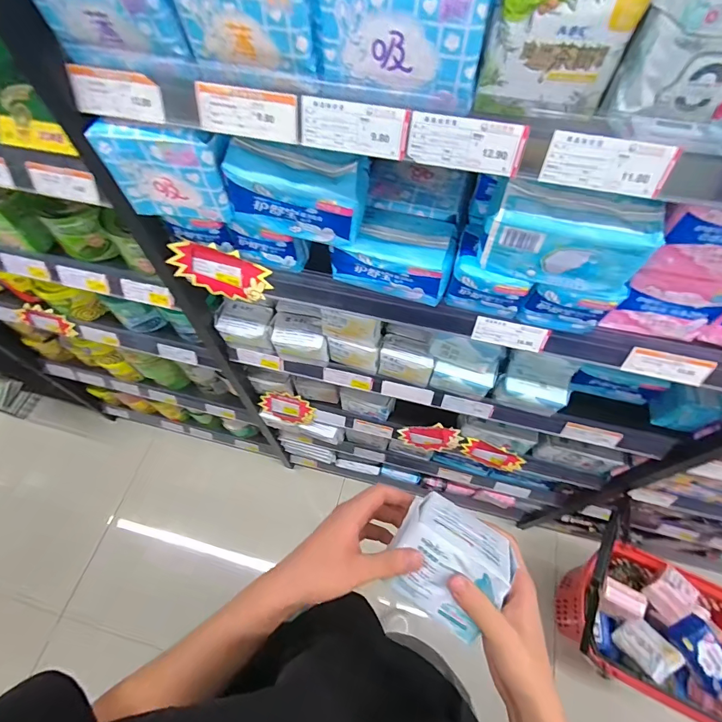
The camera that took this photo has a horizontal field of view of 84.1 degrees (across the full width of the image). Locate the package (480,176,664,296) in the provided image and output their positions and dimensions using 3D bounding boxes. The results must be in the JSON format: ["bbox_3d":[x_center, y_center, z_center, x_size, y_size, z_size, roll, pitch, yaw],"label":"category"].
[{"bbox_3d":[0.212,-0.126,0.422,0.153,0.091,0.052,12,62,7],"label":"package"}]

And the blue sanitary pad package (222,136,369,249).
[{"bbox_3d":[-0.072,-0.200,0.475,0.152,0.098,0.059,8,61,6],"label":"blue sanitary pad package"}]

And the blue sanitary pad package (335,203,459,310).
[{"bbox_3d":[0.045,-0.144,0.544,0.154,0.077,0.078,15,62,9],"label":"blue sanitary pad package"}]

